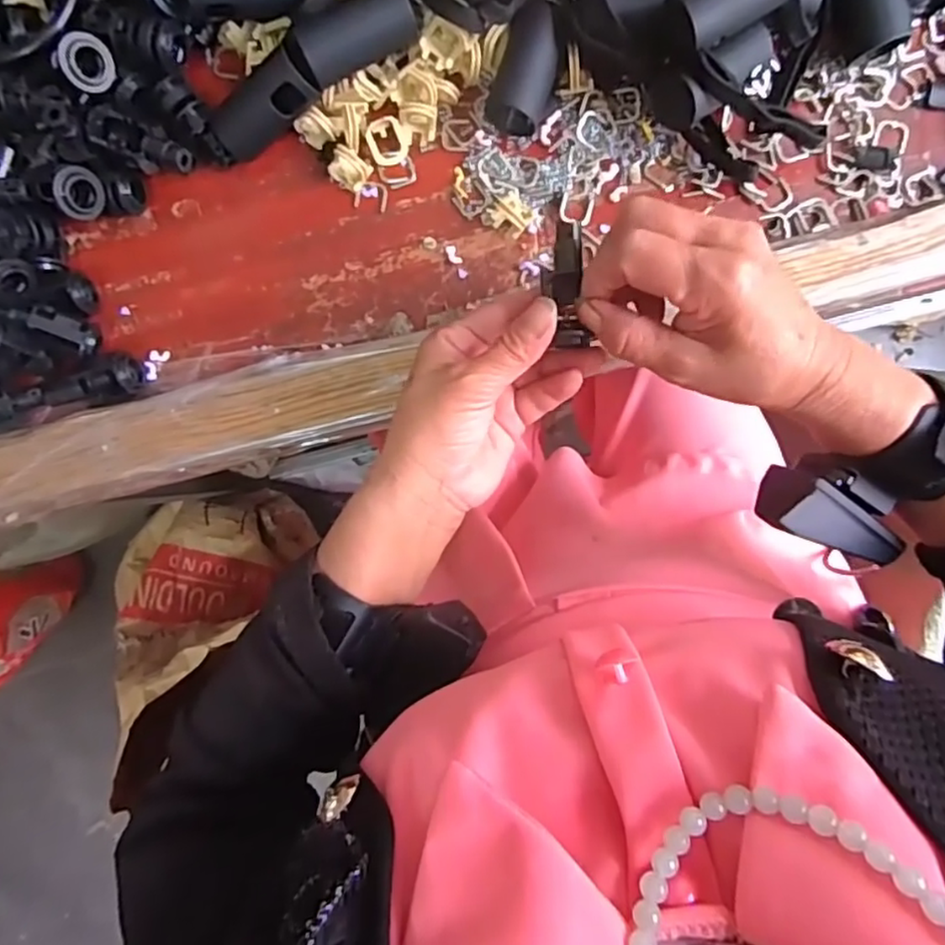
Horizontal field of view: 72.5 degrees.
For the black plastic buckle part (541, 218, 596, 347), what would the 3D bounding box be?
[{"bbox_3d":[0.041,-0.084,0.290,0.019,0.013,0.055,-2,89,3],"label":"black plastic buckle part"}]

